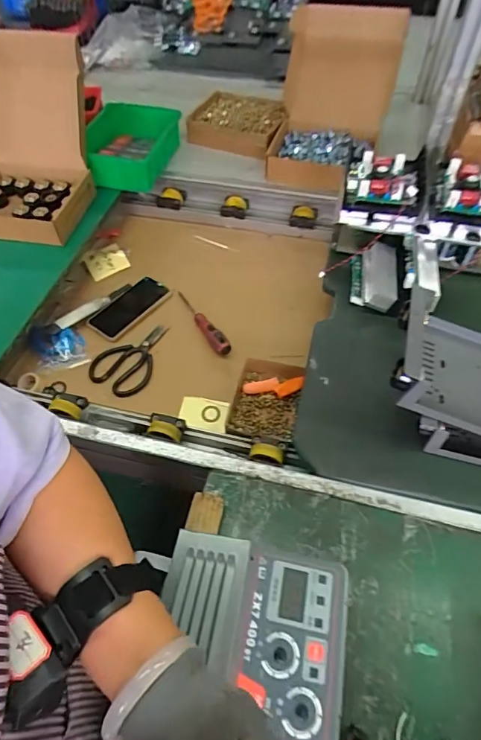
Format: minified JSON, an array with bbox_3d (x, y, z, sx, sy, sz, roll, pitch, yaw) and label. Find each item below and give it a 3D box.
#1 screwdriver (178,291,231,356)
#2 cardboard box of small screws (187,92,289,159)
[{"bbox_3d":[-0.074,-0.093,0.784,0.020,0.030,0.186,-28,58,-17],"label":"screwdriver"},{"bbox_3d":[-0.008,-0.567,0.999,0.213,0.059,0.170,17,56,13],"label":"cardboard box of small screws"}]

